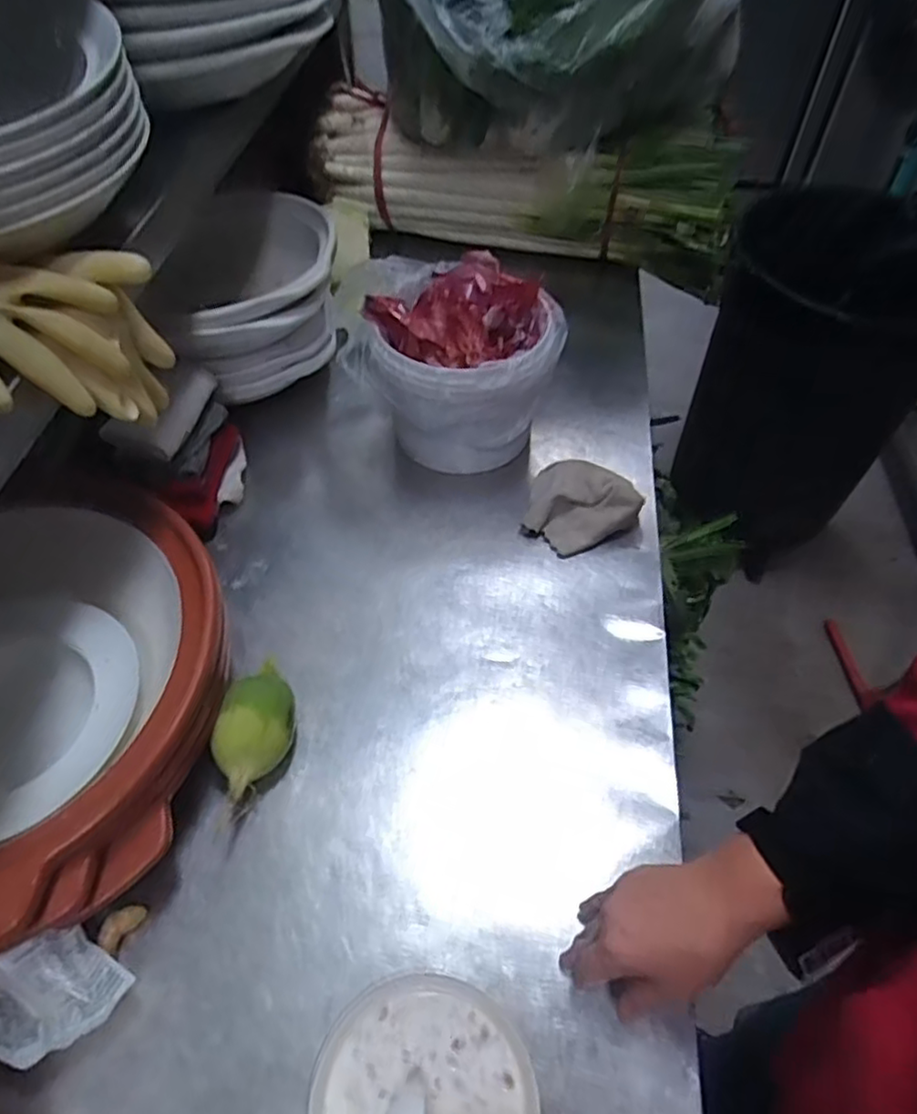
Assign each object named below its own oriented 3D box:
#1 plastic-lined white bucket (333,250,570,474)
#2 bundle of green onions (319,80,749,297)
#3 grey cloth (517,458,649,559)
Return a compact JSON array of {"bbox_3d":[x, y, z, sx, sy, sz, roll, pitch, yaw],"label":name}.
[{"bbox_3d":[-0.006,-0.219,0.803,0.227,0.189,0.205,-15,55,-11],"label":"plastic-lined white bucket"},{"bbox_3d":[0.097,-0.559,1.048,0.634,0.191,0.168,10,54,7],"label":"bundle of green onions"},{"bbox_3d":[0.131,-0.060,0.764,0.131,0.037,0.097,-19,56,-14],"label":"grey cloth"}]

